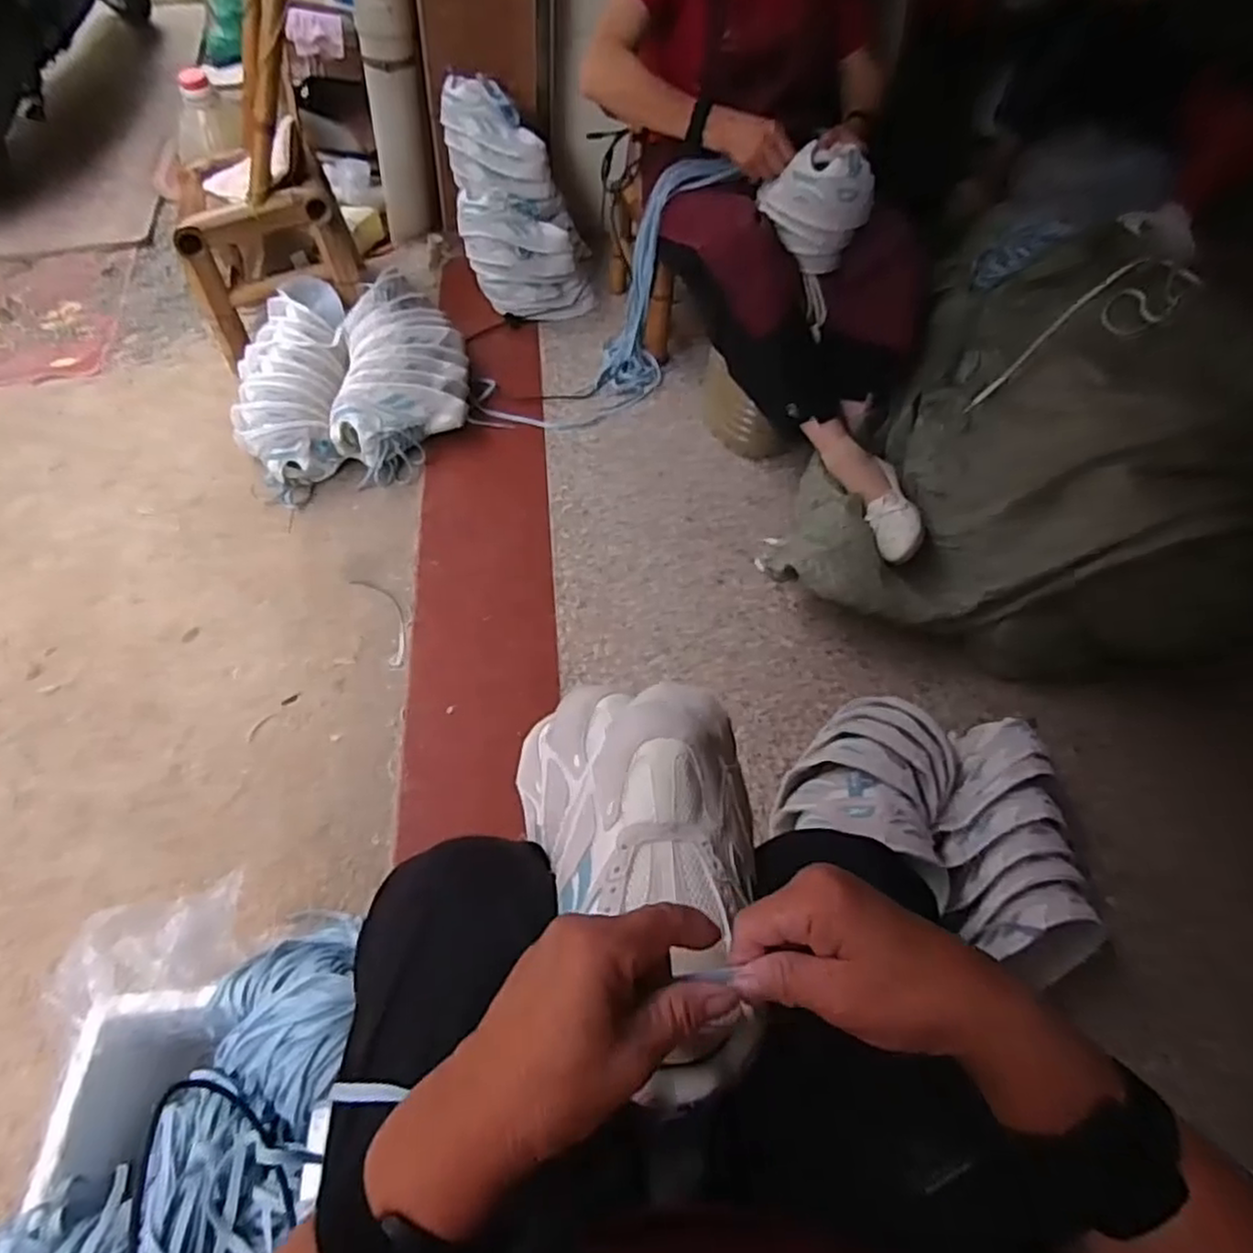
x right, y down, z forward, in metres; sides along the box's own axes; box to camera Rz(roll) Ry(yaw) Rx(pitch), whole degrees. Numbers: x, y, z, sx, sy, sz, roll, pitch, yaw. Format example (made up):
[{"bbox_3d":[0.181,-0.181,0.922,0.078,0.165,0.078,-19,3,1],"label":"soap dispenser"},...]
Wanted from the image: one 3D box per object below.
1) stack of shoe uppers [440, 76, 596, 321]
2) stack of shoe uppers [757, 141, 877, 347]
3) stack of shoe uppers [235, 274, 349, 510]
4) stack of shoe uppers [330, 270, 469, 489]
[{"bbox_3d":[-0.218,-0.876,1.506,0.275,0.327,0.305,-8,56,-12],"label":"stack of shoe uppers"},{"bbox_3d":[0.267,-0.592,1.079,0.163,0.203,0.132,15,55,4],"label":"stack of shoe uppers"},{"bbox_3d":[-0.624,-0.461,1.348,0.197,0.154,0.461,-7,56,-11],"label":"stack of shoe uppers"},{"bbox_3d":[-0.414,-0.483,1.358,0.226,0.147,0.433,-2,55,-7],"label":"stack of shoe uppers"}]

